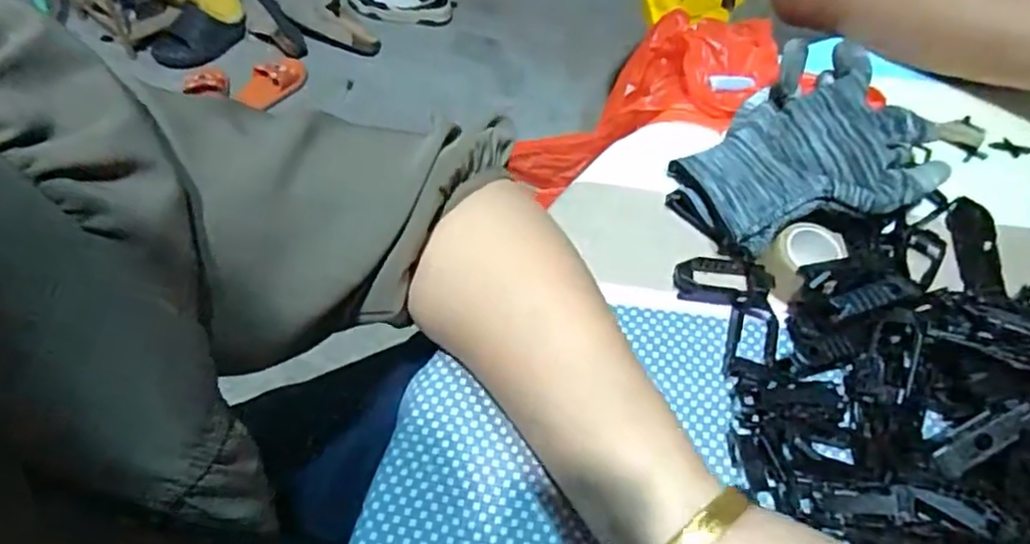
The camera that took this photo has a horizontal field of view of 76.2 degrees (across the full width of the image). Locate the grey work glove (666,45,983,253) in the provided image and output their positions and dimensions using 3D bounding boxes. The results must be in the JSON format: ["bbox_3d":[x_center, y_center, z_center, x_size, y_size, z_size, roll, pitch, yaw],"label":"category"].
[{"bbox_3d":[0.168,-0.064,0.369,0.114,0.045,0.150,40,59,23],"label":"grey work glove"}]

